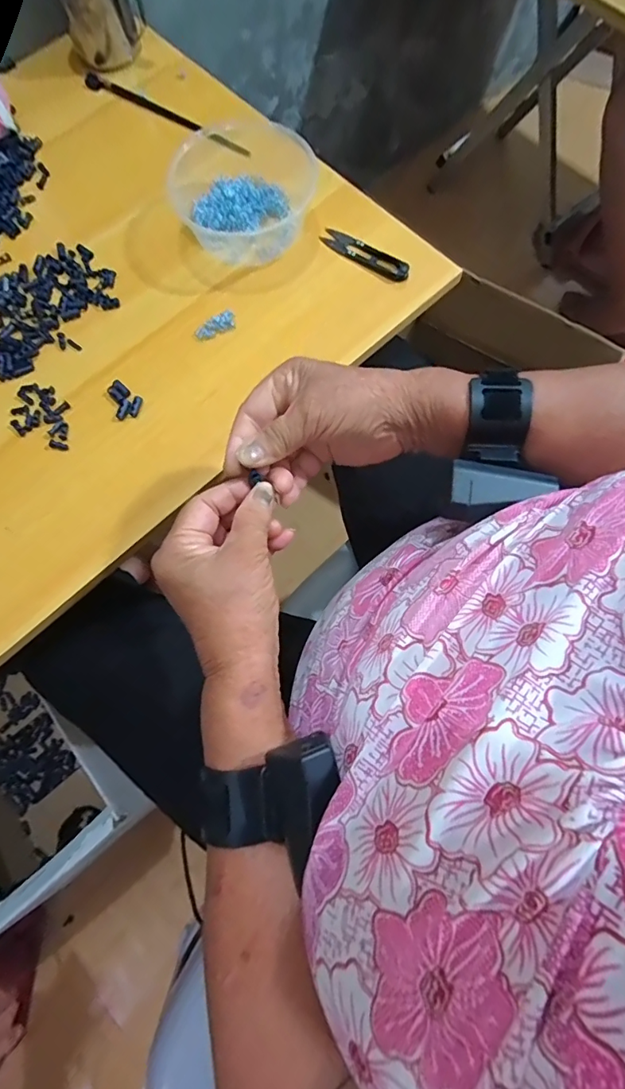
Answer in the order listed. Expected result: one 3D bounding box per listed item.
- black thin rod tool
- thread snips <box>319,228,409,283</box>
[{"bbox_3d":[-0.175,-0.500,0.542,0.239,0.007,0.019,32,78,10],"label":"black thin rod tool"},{"bbox_3d":[0.054,-0.302,0.488,0.102,0.005,0.025,37,79,11],"label":"thread snips"}]

